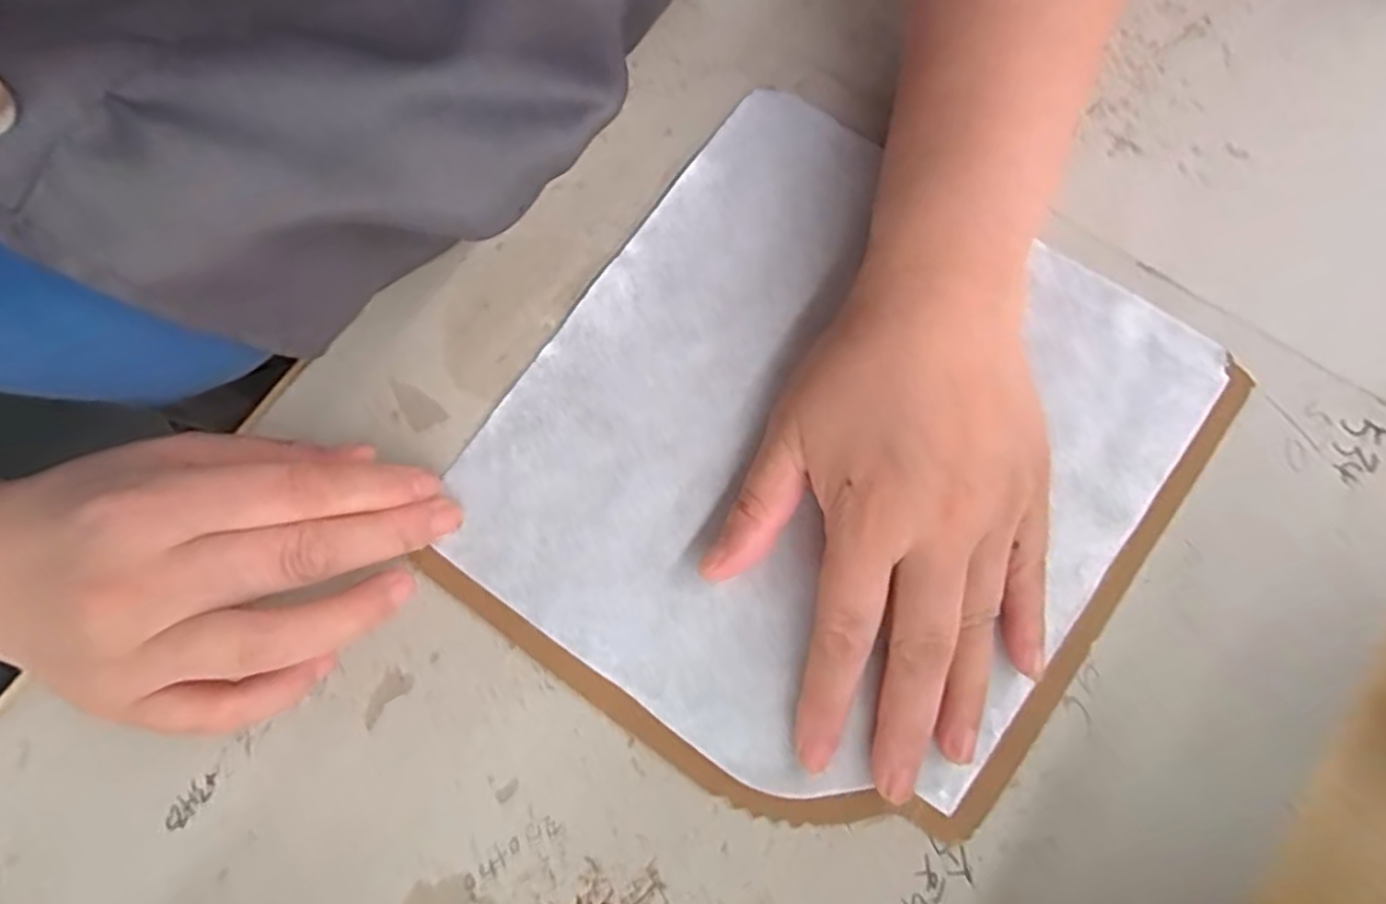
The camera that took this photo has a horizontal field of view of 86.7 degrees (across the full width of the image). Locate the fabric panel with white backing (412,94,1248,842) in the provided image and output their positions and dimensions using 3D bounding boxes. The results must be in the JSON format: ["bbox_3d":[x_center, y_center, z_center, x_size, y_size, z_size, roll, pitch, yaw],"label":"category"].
[{"bbox_3d":[0.047,0.001,0.269,0.217,0.005,0.230,34,80,9],"label":"fabric panel with white backing"}]

